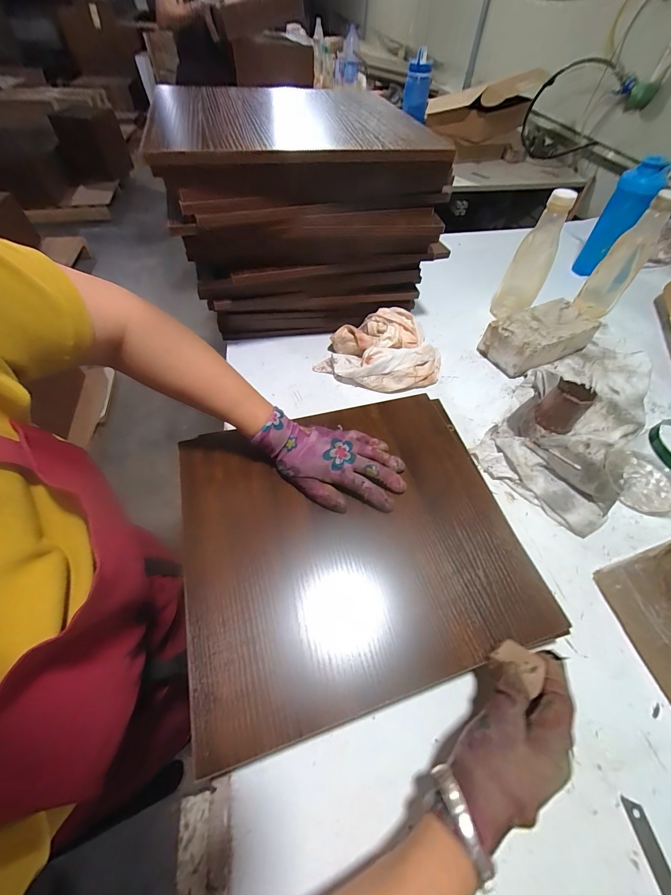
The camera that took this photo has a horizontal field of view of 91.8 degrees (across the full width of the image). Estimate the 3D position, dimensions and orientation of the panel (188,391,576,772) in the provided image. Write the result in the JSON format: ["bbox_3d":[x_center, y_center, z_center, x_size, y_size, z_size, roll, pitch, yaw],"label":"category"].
[{"bbox_3d":[0.020,0.091,0.390,0.380,0.013,0.338,-13,57,-11],"label":"panel"}]

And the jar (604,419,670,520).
[{"bbox_3d":[0.466,0.032,0.451,0.108,0.094,0.115,1,55,-1],"label":"jar"}]

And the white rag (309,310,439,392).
[{"bbox_3d":[0.086,-0.181,0.596,0.211,0.068,0.154,19,55,11],"label":"white rag"}]

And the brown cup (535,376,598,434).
[{"bbox_3d":[0.368,-0.067,0.526,0.060,0.076,0.057,2,56,-3],"label":"brown cup"}]

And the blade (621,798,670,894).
[{"bbox_3d":[0.283,0.370,0.279,0.015,0.004,0.095,-10,59,-1],"label":"blade"}]

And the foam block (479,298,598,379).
[{"bbox_3d":[0.395,-0.216,0.638,0.196,0.072,0.106,-22,59,-16],"label":"foam block"}]

